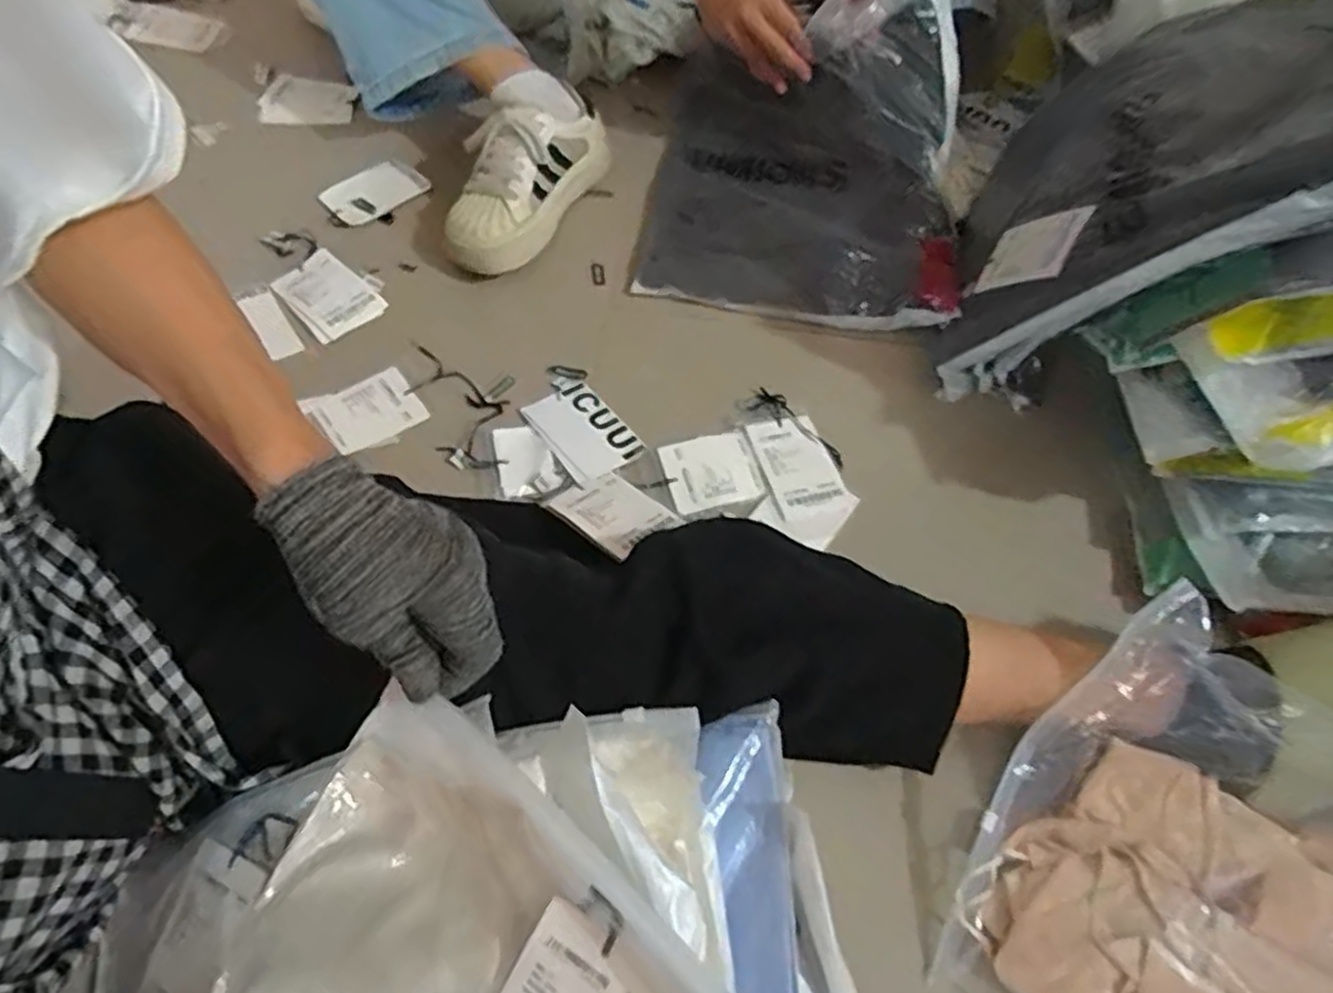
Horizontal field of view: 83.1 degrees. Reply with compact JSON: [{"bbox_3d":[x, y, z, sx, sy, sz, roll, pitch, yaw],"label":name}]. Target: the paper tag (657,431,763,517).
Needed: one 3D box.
[{"bbox_3d":[0.039,-0.021,0.646,0.080,0.006,0.071,-16,63,-13],"label":"paper tag"}]

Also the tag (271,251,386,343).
[{"bbox_3d":[-0.330,-0.196,0.729,0.099,0.009,0.070,41,66,17],"label":"tag"}]

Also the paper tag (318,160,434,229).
[{"bbox_3d":[-0.314,-0.331,0.807,0.102,0.009,0.069,-38,70,-22],"label":"paper tag"}]

